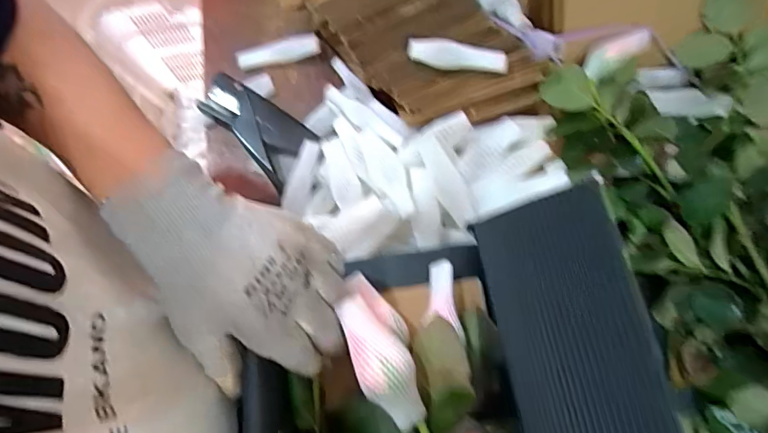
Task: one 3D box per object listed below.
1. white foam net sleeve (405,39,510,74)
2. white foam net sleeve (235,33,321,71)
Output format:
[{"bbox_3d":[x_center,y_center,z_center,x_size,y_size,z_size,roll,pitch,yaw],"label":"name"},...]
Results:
[{"bbox_3d":[0.070,-0.150,0.439,0.094,0.021,0.022,7,76,4],"label":"white foam net sleeve"},{"bbox_3d":[-0.119,-0.187,0.517,0.094,0.017,0.026,-8,75,0],"label":"white foam net sleeve"}]

